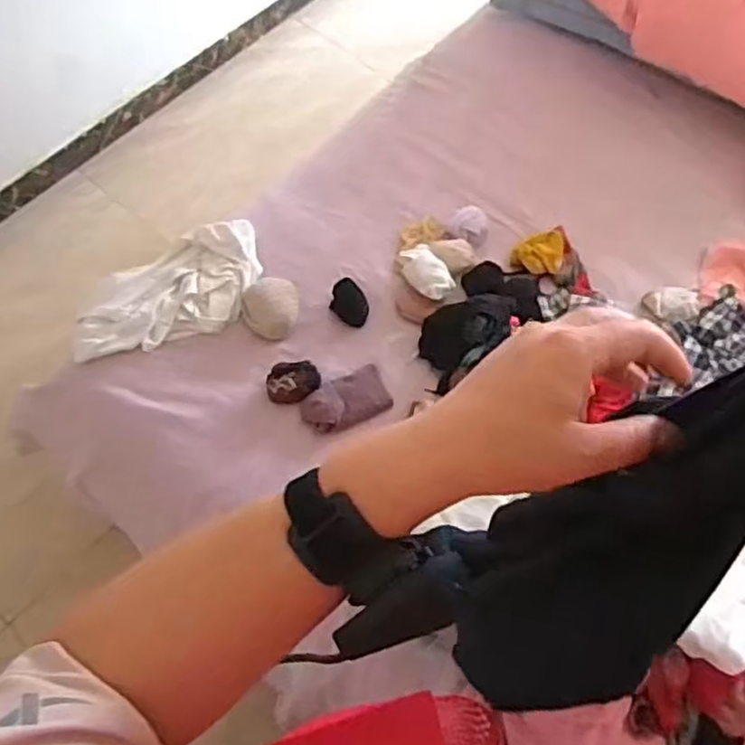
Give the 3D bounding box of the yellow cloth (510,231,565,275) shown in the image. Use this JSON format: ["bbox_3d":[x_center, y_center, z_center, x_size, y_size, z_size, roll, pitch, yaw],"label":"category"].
[{"bbox_3d":[0.268,-0.195,1.119,0.077,0.022,0.081,21,67,7],"label":"yellow cloth"}]

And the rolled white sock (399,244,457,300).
[{"bbox_3d":[0.080,-0.153,1.073,0.056,0.047,0.099,-34,71,-16],"label":"rolled white sock"}]

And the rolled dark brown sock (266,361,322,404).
[{"bbox_3d":[-0.115,0.014,1.019,0.077,0.043,0.055,-6,66,-5],"label":"rolled dark brown sock"}]

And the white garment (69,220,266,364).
[{"bbox_3d":[-0.318,-0.128,1.089,0.299,0.066,0.168,-20,68,-11],"label":"white garment"}]

